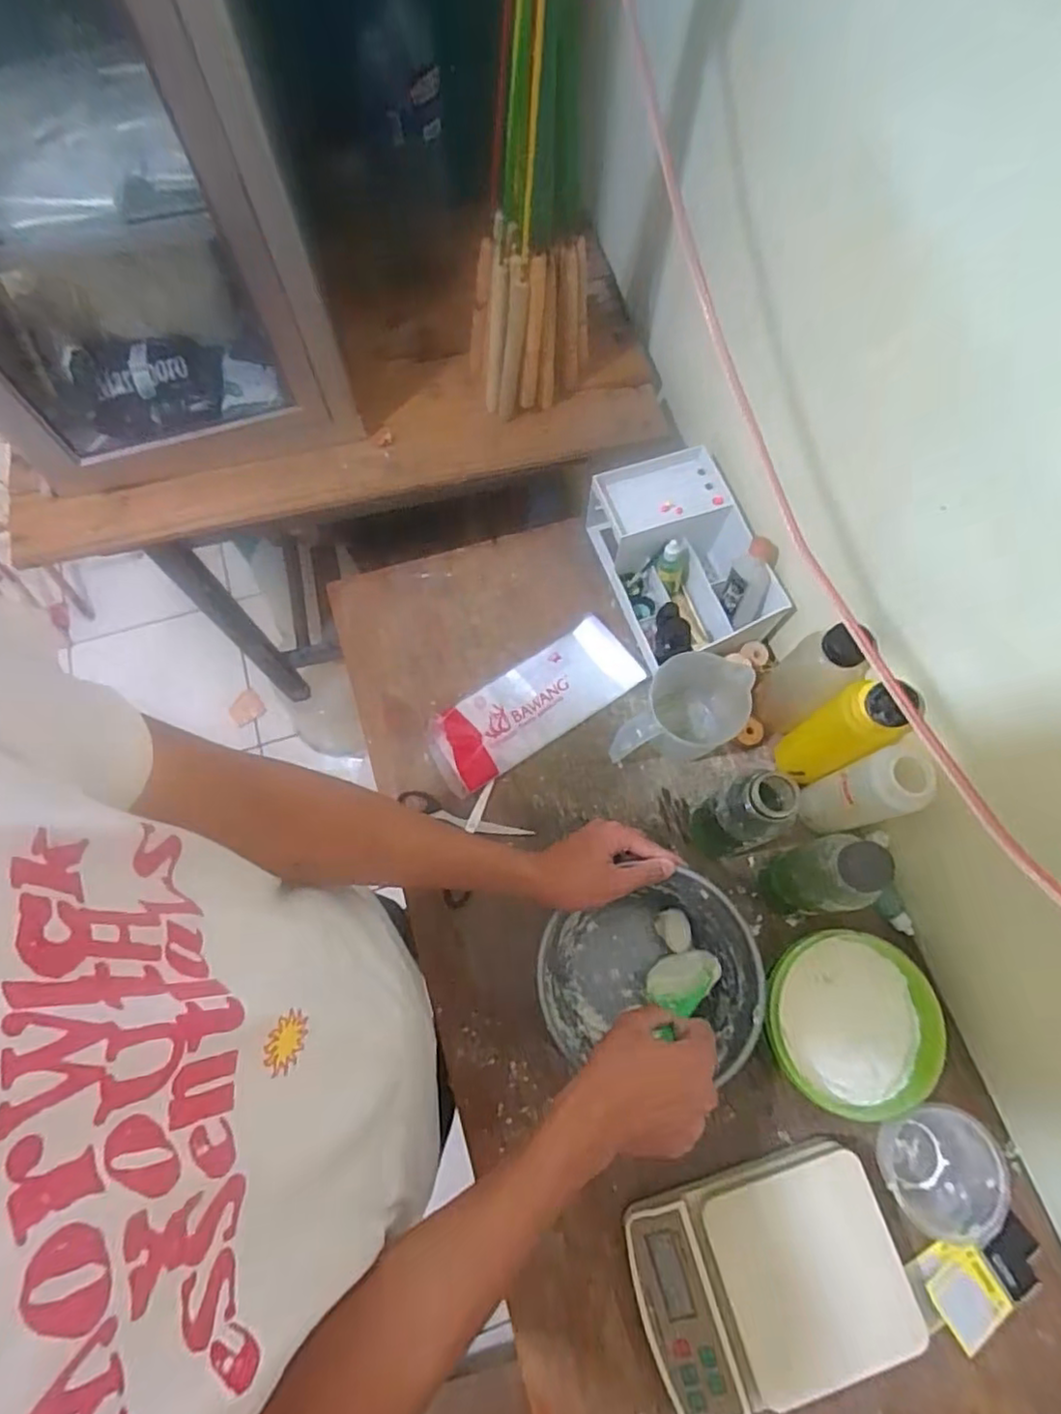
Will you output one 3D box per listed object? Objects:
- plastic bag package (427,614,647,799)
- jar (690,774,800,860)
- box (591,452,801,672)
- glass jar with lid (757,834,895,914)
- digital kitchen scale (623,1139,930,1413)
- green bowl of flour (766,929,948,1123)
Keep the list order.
[{"bbox_3d":[0.003,-0.006,0.757,0.259,0.027,0.097,-32,74,-11],"label":"plastic bag package"},{"bbox_3d":[0.204,0.107,0.641,0.060,0.178,0.068,-36,74,-12],"label":"jar"},{"bbox_3d":[0.182,-0.171,0.790,0.159,0.106,0.233,-18,71,-7],"label":"box"},{"bbox_3d":[0.265,0.161,0.610,0.056,0.174,0.059,0,70,-1],"label":"glass jar with lid"},{"bbox_3d":[0.203,0.492,0.565,0.217,0.049,0.154,-18,72,-7],"label":"digital kitchen scale"},{"bbox_3d":[0.302,0.301,0.630,0.149,0.060,0.154,0,70,-1],"label":"green bowl of flour"}]

